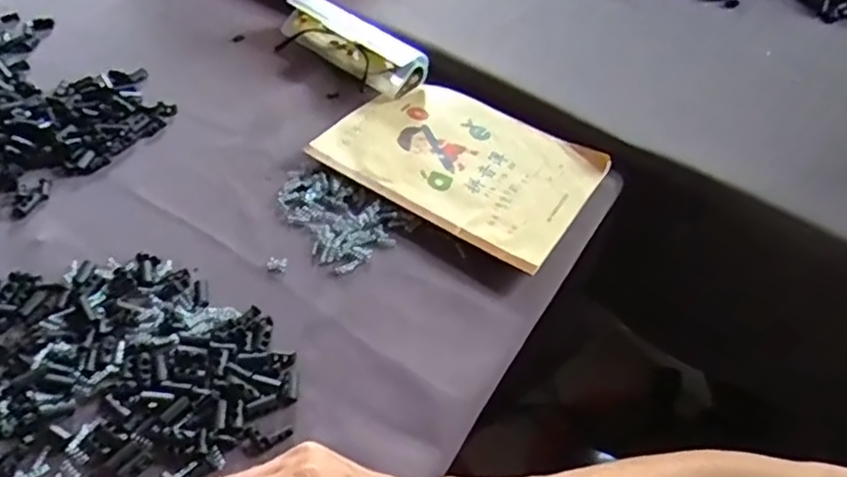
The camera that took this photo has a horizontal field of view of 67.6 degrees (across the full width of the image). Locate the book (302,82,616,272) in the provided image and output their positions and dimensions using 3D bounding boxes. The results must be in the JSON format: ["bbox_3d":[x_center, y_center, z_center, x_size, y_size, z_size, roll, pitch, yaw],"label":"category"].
[{"bbox_3d":[0.029,-0.064,0.510,0.204,0.017,0.137,29,53,17],"label":"book"}]

